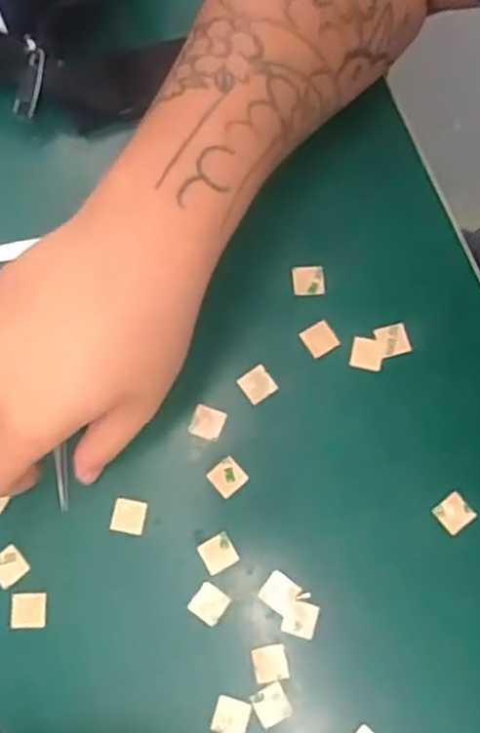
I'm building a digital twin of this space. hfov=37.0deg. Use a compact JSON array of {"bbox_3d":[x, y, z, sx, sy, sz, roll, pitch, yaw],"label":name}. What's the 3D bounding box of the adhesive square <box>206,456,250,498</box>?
[{"bbox_3d":[-0.006,0.054,0.350,0.016,0.004,0.016,44,83,9],"label":"adhesive square"}]

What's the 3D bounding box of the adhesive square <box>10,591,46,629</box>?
[{"bbox_3d":[-0.099,0.114,0.336,0.016,0.004,0.016,-3,79,1],"label":"adhesive square"}]

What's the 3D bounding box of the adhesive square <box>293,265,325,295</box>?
[{"bbox_3d":[0.036,-0.045,0.373,0.016,0.004,0.015,-7,79,0],"label":"adhesive square"}]

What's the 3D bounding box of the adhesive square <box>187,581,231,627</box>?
[{"bbox_3d":[-0.015,0.112,0.337,0.015,0.004,0.016,36,81,8],"label":"adhesive square"}]

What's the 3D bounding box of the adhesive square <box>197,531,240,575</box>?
[{"bbox_3d":[-0.011,0.089,0.342,0.016,0.004,0.016,-31,80,-5],"label":"adhesive square"}]

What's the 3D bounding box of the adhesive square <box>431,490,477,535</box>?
[{"bbox_3d":[0.104,0.071,0.346,0.016,0.004,0.016,-39,80,-6],"label":"adhesive square"}]

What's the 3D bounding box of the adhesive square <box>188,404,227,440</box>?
[{"bbox_3d":[-0.016,0.028,0.355,0.016,0.004,0.015,21,80,5],"label":"adhesive square"}]

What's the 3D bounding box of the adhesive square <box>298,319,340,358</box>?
[{"bbox_3d":[0.040,-0.015,0.364,0.016,0.004,0.016,-32,80,-5],"label":"adhesive square"}]

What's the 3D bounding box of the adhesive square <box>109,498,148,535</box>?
[{"bbox_3d":[-0.054,0.072,0.345,0.016,0.004,0.016,10,79,3],"label":"adhesive square"}]

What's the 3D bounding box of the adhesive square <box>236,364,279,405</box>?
[{"bbox_3d":[0.009,0.009,0.360,0.015,0.004,0.016,-34,80,-6],"label":"adhesive square"}]

